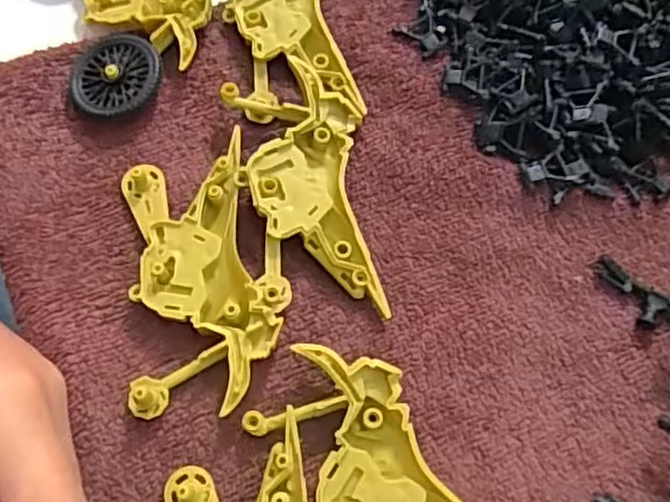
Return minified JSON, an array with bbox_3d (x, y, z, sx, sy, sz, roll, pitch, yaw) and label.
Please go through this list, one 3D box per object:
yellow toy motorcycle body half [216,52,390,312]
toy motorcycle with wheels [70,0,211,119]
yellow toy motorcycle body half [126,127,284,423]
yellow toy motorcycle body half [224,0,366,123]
[{"bbox_3d":[-0.012,-0.027,0.259,0.047,0.014,0.102,-9,71,-5],"label":"yellow toy motorcycle body half"},{"bbox_3d":[-0.094,-0.111,0.289,0.061,0.012,0.114,-24,72,-9],"label":"toy motorcycle with wheels"},{"bbox_3d":[-0.051,0.008,0.246,0.051,0.010,0.097,-8,70,-4],"label":"yellow toy motorcycle body half"},{"bbox_3d":[-0.022,-0.099,0.286,0.047,0.011,0.098,-11,71,-5],"label":"yellow toy motorcycle body half"}]

